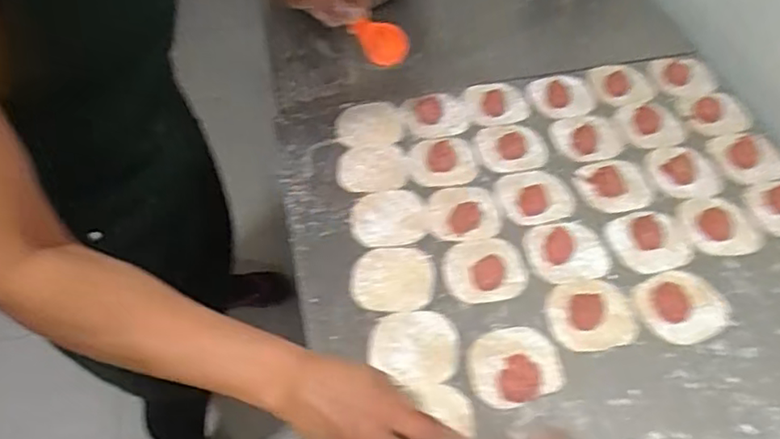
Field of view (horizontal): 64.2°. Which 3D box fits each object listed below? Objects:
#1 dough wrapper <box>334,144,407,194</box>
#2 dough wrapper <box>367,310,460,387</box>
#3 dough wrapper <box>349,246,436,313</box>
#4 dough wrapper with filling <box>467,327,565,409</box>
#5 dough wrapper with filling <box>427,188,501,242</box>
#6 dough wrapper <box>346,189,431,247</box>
[{"bbox_3d":[-0.021,-0.061,0.739,0.083,0.004,0.074,-7,53,-4],"label":"dough wrapper"},{"bbox_3d":[0.023,0.121,0.592,0.085,0.004,0.076,-5,53,-3],"label":"dough wrapper"},{"bbox_3d":[0.003,0.061,0.641,0.085,0.004,0.078,0,53,1],"label":"dough wrapper"},{"bbox_3d":[0.116,0.133,0.575,0.087,0.013,0.073,-12,54,-8],"label":"dough wrapper with filling"},{"bbox_3d":[0.082,-0.010,0.687,0.079,0.008,0.075,-3,53,-2],"label":"dough wrapper with filling"},{"bbox_3d":[-0.001,-0.001,0.692,0.086,0.004,0.074,-5,53,-3],"label":"dough wrapper"}]

